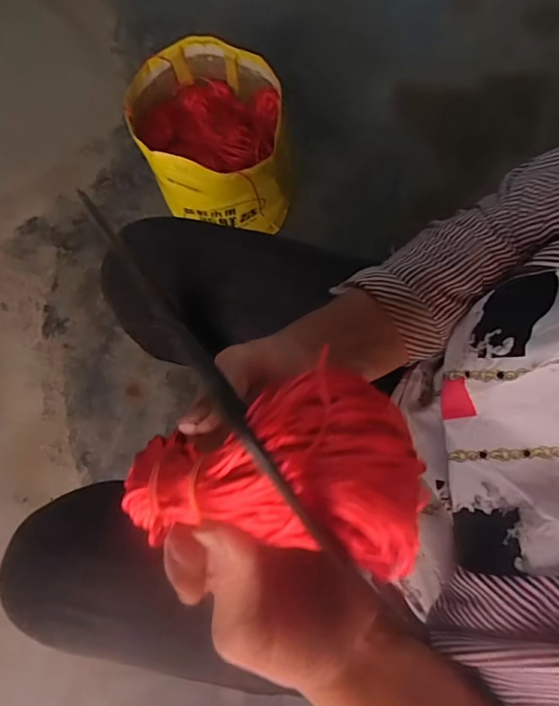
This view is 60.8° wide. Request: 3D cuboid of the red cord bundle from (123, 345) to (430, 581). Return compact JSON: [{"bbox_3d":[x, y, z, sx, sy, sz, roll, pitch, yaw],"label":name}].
[{"bbox_3d":[-0.006,0.045,0.210,0.127,0.042,0.081,4,76,3],"label":"red cord bundle"}]

